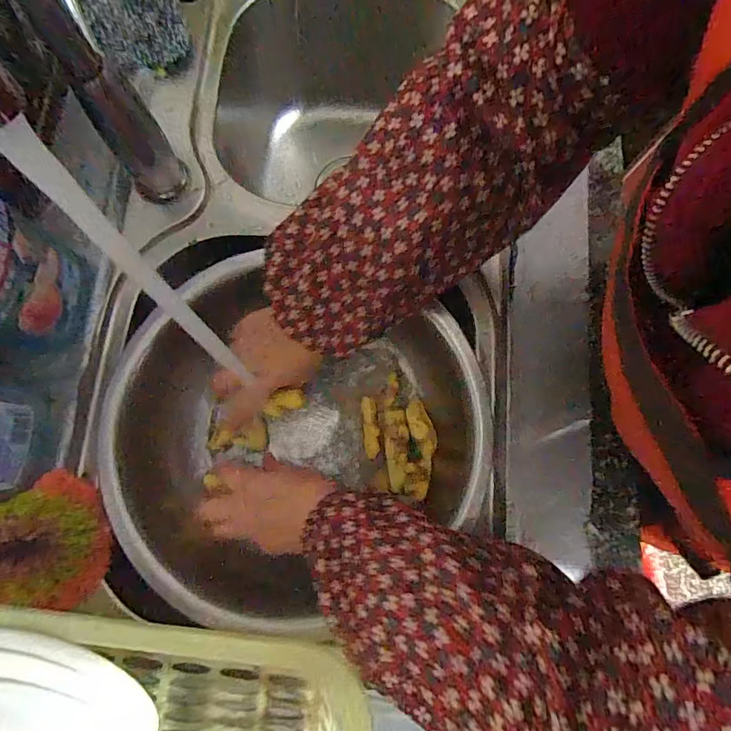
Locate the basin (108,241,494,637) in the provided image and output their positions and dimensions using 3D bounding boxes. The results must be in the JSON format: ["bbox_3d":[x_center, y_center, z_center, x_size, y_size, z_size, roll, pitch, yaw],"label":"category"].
[{"bbox_3d":[-0.048,0.066,0.437,0.312,0.113,0.320,-1,77,-1],"label":"basin"}]

